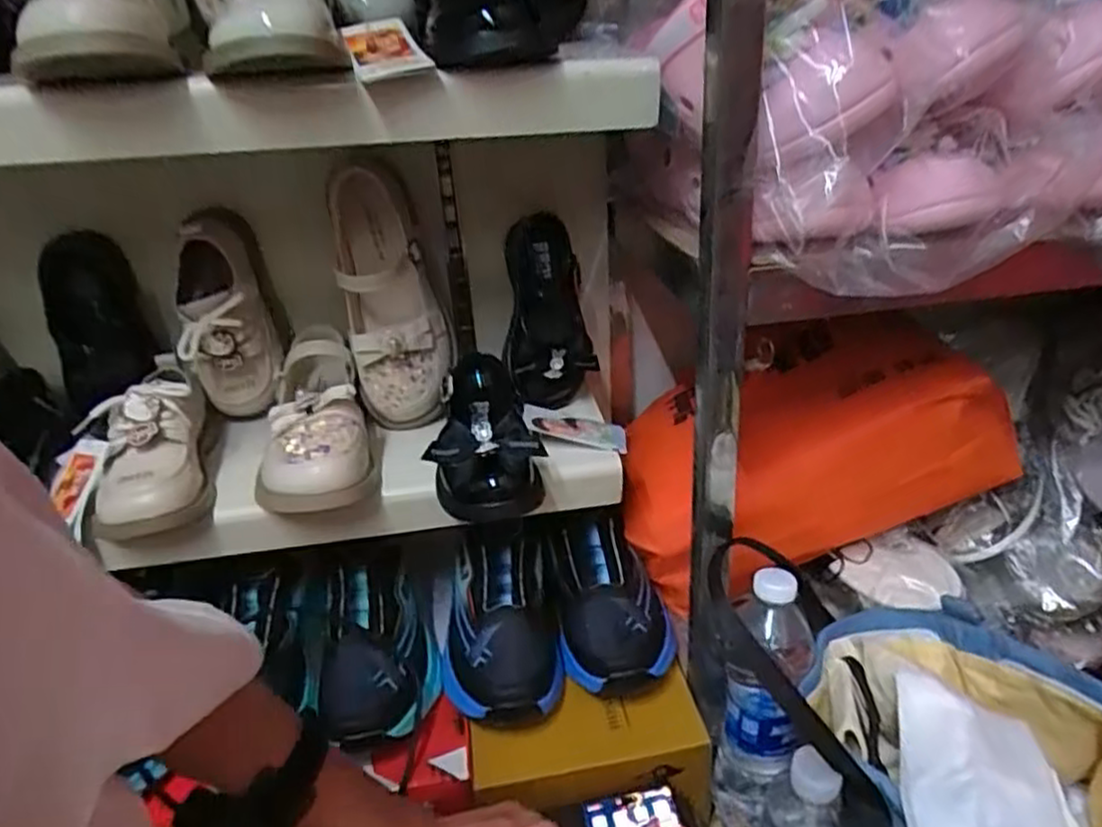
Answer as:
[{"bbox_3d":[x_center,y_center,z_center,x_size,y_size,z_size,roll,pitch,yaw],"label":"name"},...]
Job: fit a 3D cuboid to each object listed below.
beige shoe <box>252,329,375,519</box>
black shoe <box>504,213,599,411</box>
[{"bbox_3d":[-0.205,-0.011,0.597,0.084,0.073,0.229,-12,29,-14],"label":"beige shoe"},{"bbox_3d":[-0.005,-0.086,0.625,0.073,0.155,0.063,-8,29,-6],"label":"black shoe"}]

